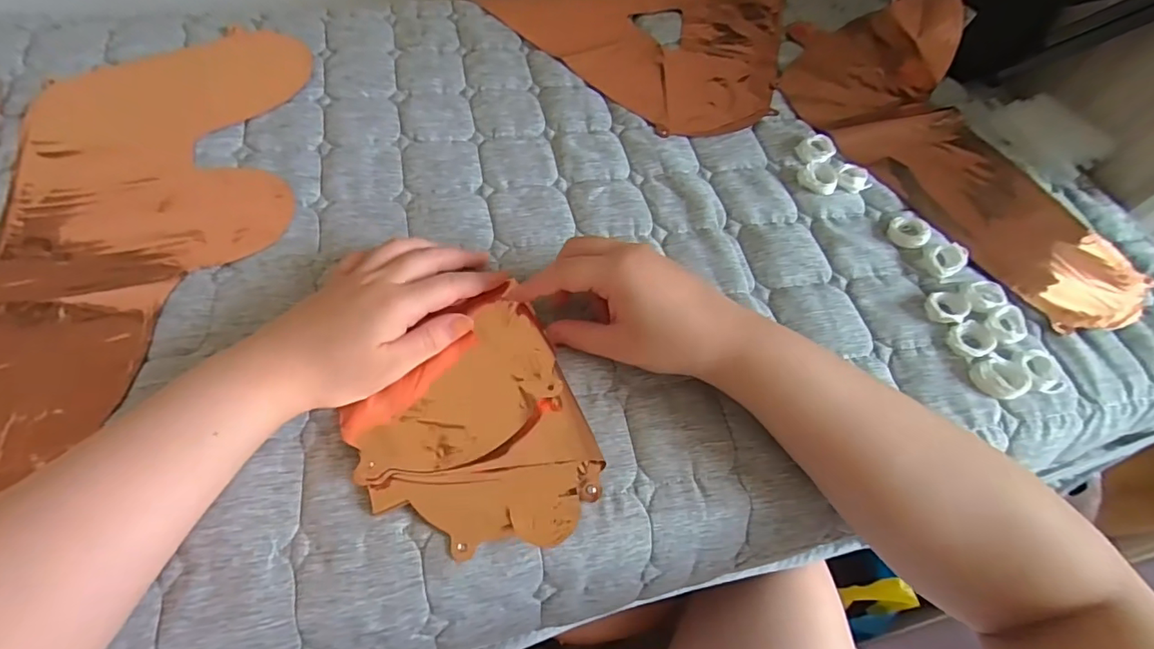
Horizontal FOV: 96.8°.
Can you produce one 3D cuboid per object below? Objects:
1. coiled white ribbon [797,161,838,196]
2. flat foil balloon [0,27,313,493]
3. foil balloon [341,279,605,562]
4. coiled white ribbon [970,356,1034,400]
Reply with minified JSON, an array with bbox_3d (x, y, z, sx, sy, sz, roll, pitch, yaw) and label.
[{"bbox_3d":[0.213,-0.129,0.451,0.034,0.012,0.028,31,63,13],"label":"coiled white ribbon"},{"bbox_3d":[-0.325,-0.092,0.393,0.203,0.010,0.401,-11,62,-10],"label":"flat foil balloon"},{"bbox_3d":[-0.067,0.059,0.313,0.132,0.021,0.161,-19,63,-14],"label":"foil balloon"},{"bbox_3d":[0.297,0.036,0.358,0.031,0.012,0.030,2,60,-3],"label":"coiled white ribbon"}]

